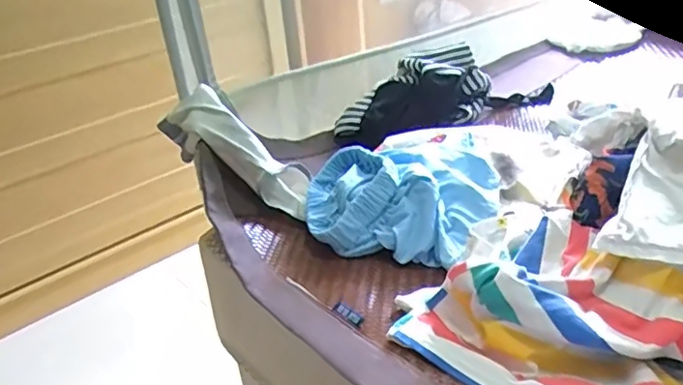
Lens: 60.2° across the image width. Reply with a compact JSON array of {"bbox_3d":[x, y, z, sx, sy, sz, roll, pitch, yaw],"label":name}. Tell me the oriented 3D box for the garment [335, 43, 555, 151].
[{"bbox_3d":[0.164,-0.162,0.990,0.338,0.094,0.156,-26,36,-32],"label":"garment"}]

